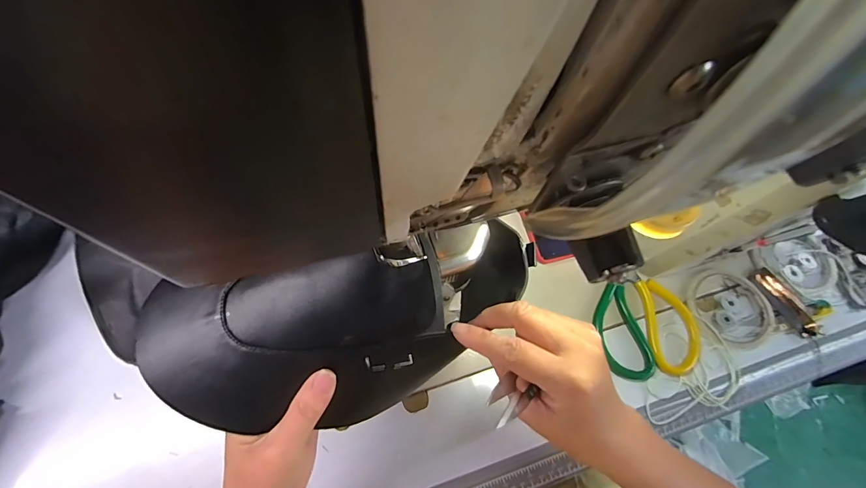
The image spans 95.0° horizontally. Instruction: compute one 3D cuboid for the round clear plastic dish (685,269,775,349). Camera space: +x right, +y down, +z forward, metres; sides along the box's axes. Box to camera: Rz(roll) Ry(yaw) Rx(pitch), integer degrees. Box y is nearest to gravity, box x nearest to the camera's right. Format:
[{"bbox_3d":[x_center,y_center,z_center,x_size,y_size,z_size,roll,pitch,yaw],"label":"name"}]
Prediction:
[{"bbox_3d":[0.334,0.071,0.447,0.086,0.017,0.086,1,63,-2],"label":"round clear plastic dish"}]

